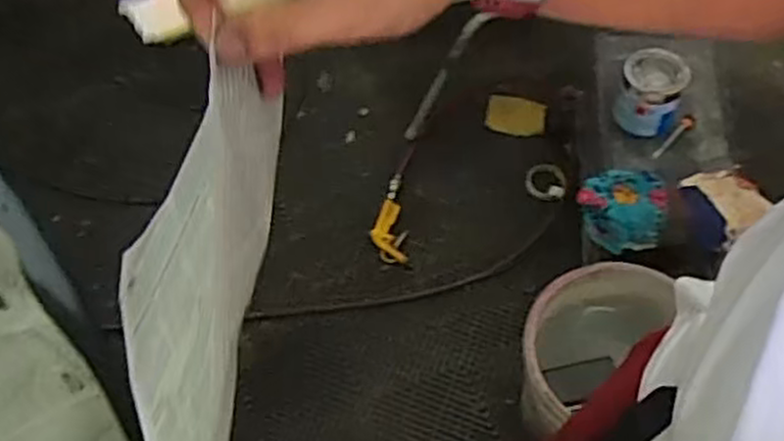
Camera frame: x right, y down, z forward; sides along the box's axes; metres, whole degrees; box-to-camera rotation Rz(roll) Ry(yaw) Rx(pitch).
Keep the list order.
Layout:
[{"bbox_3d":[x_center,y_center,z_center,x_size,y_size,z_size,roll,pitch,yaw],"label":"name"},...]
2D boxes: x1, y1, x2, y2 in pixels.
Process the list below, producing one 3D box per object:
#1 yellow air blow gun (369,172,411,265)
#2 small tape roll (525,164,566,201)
[{"bbox_3d":[-0.003,-0.008,1.688,0.077,0.033,0.201,1,57,3],"label":"yellow air blow gun"},{"bbox_3d":[0.349,-0.087,1.750,0.089,0.020,0.091,-1,57,1],"label":"small tape roll"}]

